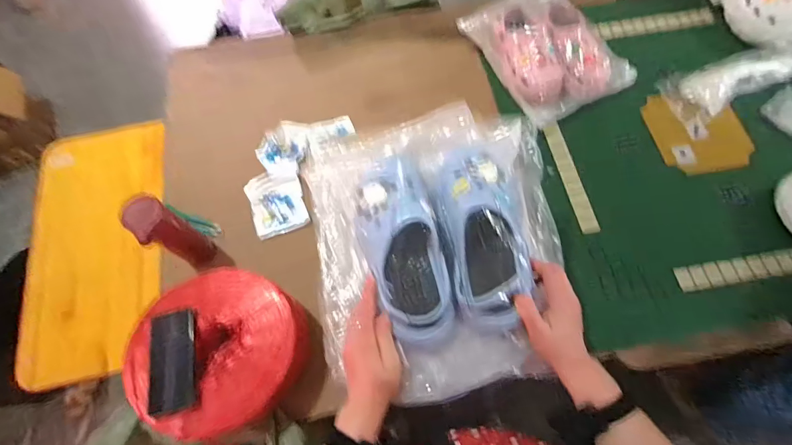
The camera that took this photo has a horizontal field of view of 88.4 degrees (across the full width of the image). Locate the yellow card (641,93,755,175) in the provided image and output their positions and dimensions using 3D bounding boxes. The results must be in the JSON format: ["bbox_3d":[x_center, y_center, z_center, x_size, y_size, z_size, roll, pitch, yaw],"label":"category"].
[{"bbox_3d":[0.742,-0.223,1.001,0.254,0.011,0.206,-9,78,-7],"label":"yellow card"}]

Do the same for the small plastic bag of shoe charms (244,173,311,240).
[{"bbox_3d":[-0.267,-0.045,0.915,0.116,0.022,0.156,-19,68,-5],"label":"small plastic bag of shoe charms"}]

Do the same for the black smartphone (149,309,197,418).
[{"bbox_3d":[-0.373,0.231,0.678,0.072,0.011,0.157,-11,67,-1],"label":"black smartphone"}]

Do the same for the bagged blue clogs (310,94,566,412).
[{"bbox_3d":[0.059,0.012,0.562,0.344,0.121,0.408,-7,70,-3],"label":"bagged blue clogs"}]

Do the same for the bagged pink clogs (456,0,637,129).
[{"bbox_3d":[0.384,-0.450,1.027,0.312,0.111,0.379,-30,69,-9],"label":"bagged pink clogs"}]

